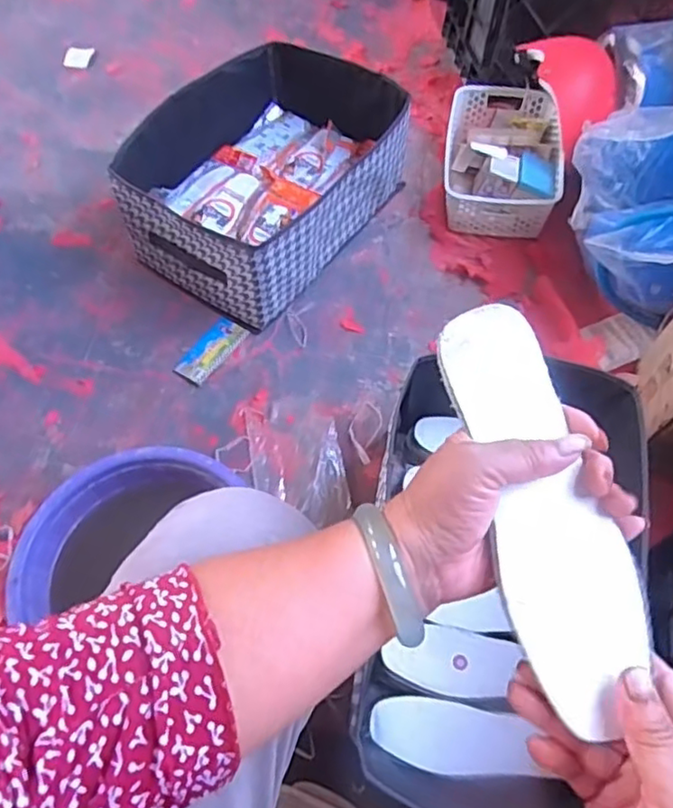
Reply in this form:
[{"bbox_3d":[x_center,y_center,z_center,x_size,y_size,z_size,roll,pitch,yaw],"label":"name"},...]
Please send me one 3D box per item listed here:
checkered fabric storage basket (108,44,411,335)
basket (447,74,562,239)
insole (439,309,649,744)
[{"bbox_3d":[-0.112,-0.380,1.045,0.327,0.189,0.446,31,66,16],"label":"checkered fabric storage basket"},{"bbox_3d":[0.296,-0.443,1.124,0.194,0.100,0.305,10,62,6],"label":"basket"},{"bbox_3d":[0.108,0.048,0.321,0.065,0.012,0.212,-12,76,-1],"label":"insole"}]

